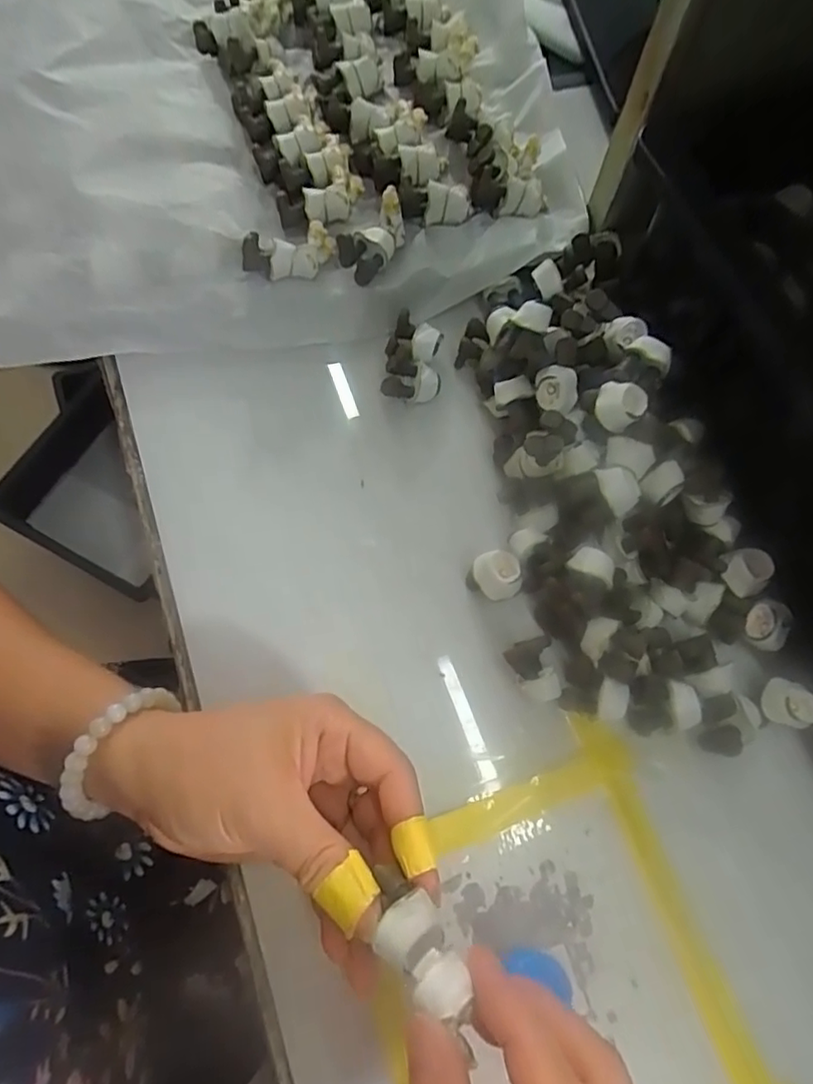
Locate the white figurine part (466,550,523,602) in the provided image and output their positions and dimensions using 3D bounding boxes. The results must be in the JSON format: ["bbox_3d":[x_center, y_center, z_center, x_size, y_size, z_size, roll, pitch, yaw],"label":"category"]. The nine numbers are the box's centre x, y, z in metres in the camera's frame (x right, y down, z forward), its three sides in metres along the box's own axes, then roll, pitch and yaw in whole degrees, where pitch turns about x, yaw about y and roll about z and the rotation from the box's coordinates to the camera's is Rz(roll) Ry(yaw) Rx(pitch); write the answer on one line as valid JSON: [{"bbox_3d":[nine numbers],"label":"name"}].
[{"bbox_3d":[0.042,0.017,0.282,0.019,0.024,0.024,-41,75,-14],"label":"white figurine part"}]

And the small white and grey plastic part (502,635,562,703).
[{"bbox_3d":[0.059,0.059,0.272,0.023,0.020,0.027,-18,71,-7],"label":"small white and grey plastic part"}]

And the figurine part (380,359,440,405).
[{"bbox_3d":[0.003,-0.086,0.323,0.031,0.014,0.019,5,70,1],"label":"figurine part"}]

